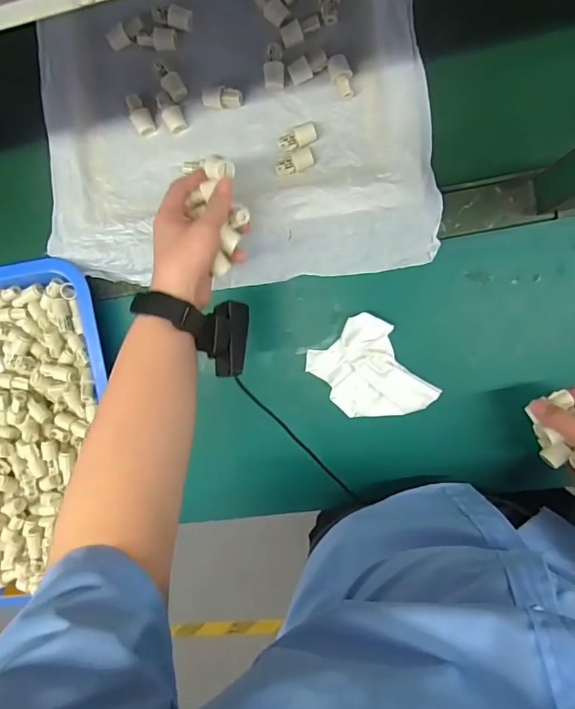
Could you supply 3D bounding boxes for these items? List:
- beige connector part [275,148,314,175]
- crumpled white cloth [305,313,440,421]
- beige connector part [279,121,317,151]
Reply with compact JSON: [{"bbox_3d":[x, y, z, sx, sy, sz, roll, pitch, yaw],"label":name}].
[{"bbox_3d":[0.009,-0.217,0.528,0.043,0.014,0.019,-20,93,7],"label":"beige connector part"},{"bbox_3d":[0.096,0.027,0.539,0.101,0.025,0.130,-39,90,7],"label":"crumpled white cloth"},{"bbox_3d":[0.012,-0.244,0.527,0.044,0.017,0.020,-24,92,7],"label":"beige connector part"}]

